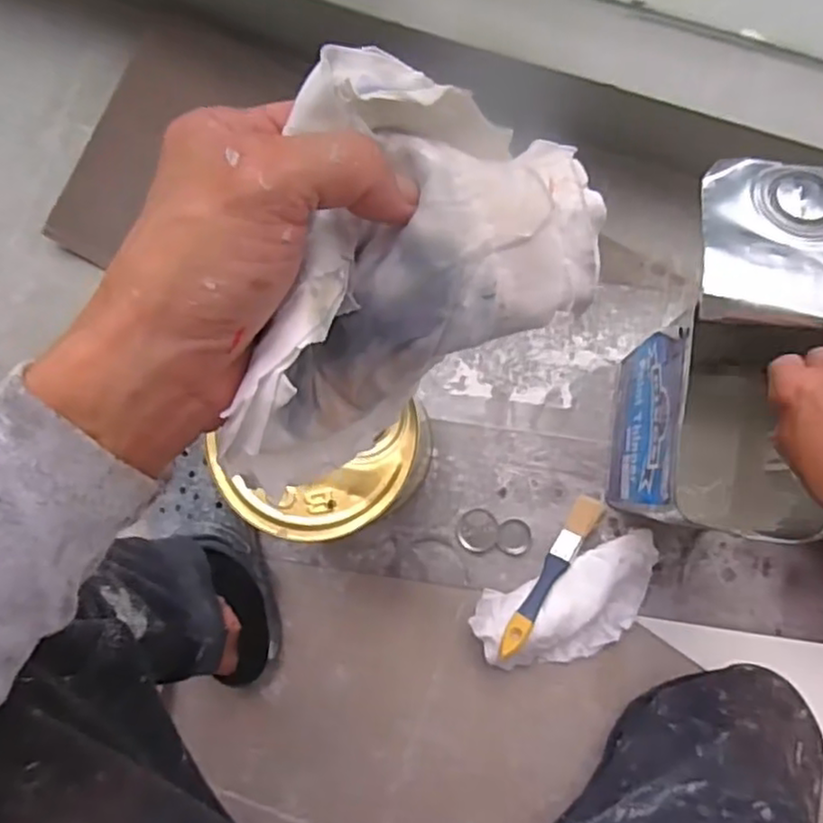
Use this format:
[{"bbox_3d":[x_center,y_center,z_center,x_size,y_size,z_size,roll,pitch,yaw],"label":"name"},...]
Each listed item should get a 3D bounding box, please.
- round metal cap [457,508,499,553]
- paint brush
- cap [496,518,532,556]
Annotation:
[{"bbox_3d":[0.067,0.120,0.696,0.040,0.006,0.041,5,84,5],"label":"round metal cap"},{"bbox_3d":[0.132,0.152,0.655,0.026,0.015,0.177,34,63,8],"label":"paint brush"},{"bbox_3d":[0.101,0.125,0.688,0.034,0.006,0.034,-1,84,5],"label":"cap"}]

